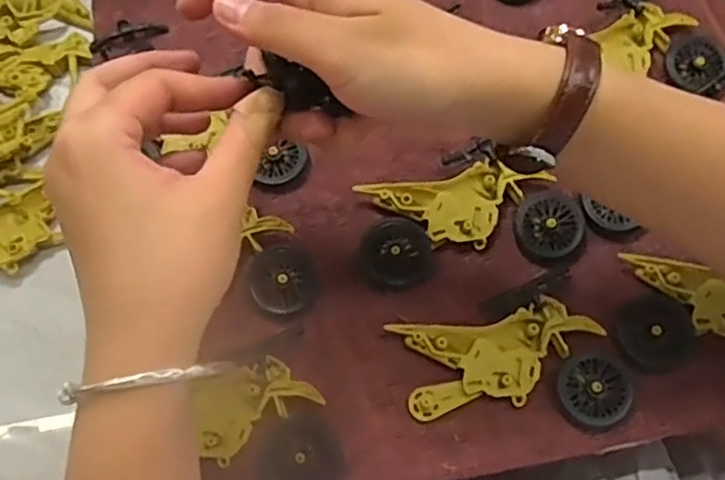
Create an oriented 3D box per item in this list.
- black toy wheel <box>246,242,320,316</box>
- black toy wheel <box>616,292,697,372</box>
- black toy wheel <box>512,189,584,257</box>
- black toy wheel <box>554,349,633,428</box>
[{"bbox_3d":[-0.041,0.021,0.353,0.035,0.004,0.038,-1,69,2],"label":"black toy wheel"},{"bbox_3d":[0.151,0.047,0.343,0.037,0.007,0.039,-1,69,2],"label":"black toy wheel"},{"bbox_3d":[0.101,-0.009,0.362,0.035,0.006,0.036,-1,69,2],"label":"black toy wheel"},{"bbox_3d":[0.115,0.073,0.331,0.036,0.008,0.035,-1,69,2],"label":"black toy wheel"}]

